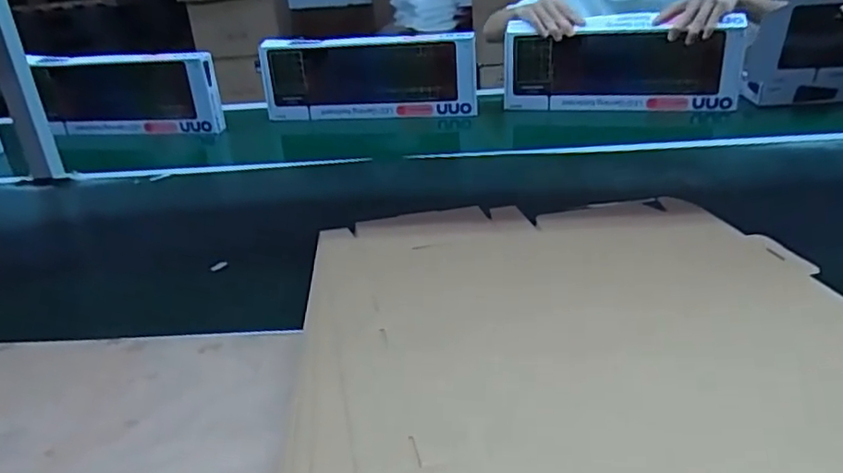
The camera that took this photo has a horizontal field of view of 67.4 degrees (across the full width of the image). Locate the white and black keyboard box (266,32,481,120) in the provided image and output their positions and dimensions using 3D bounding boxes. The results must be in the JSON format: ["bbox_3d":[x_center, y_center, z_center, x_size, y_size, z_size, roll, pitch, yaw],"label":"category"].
[{"bbox_3d":[-0.120,-0.359,1.423,0.481,0.172,0.066,1,27,11],"label":"white and black keyboard box"}]

